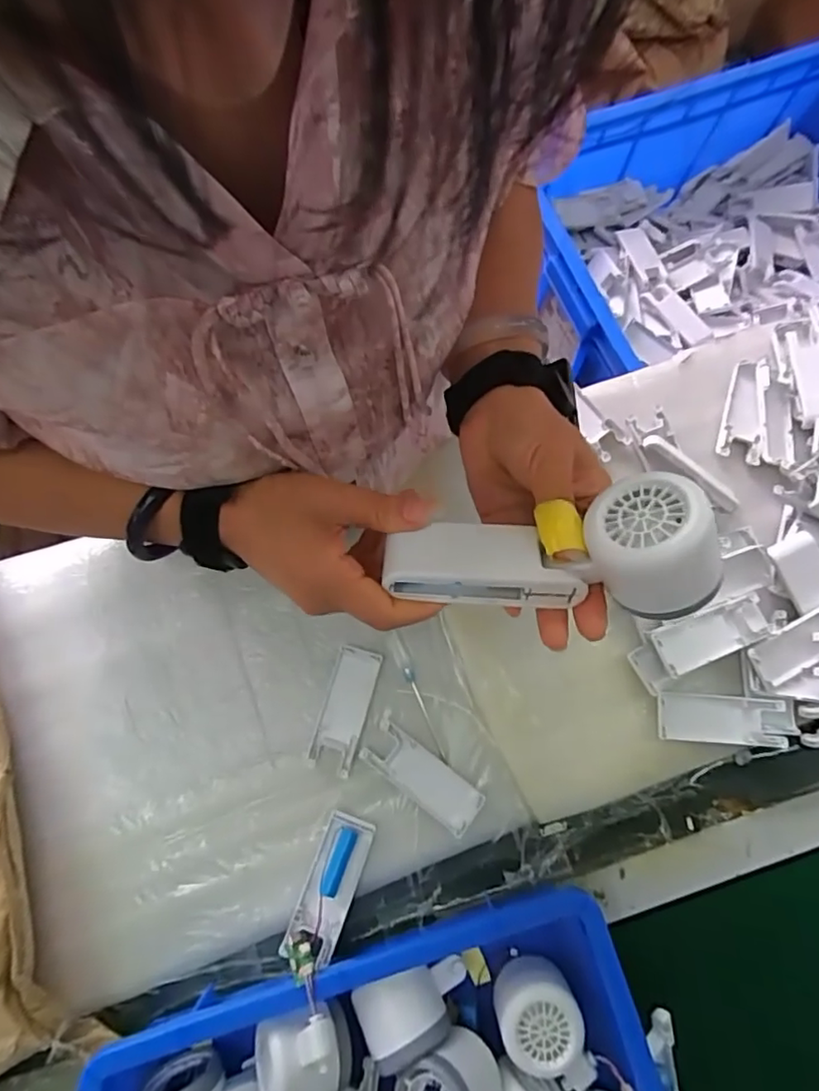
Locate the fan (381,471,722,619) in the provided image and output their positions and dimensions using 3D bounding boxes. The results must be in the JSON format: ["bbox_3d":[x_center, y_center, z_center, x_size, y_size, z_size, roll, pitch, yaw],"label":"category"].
[{"bbox_3d":[0.068,0.002,0.291,0.156,0.040,0.065,-5,76,14],"label":"fan"}]

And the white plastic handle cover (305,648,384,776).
[{"bbox_3d":[-0.056,0.141,0.495,0.040,0.005,0.103,16,77,4],"label":"white plastic handle cover"}]

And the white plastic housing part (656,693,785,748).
[{"bbox_3d":[0.261,0.148,0.485,0.105,0.020,0.039,4,76,1],"label":"white plastic housing part"}]

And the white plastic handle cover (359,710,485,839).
[{"bbox_3d":[0.010,0.195,0.483,0.106,0.010,0.040,37,79,8],"label":"white plastic handle cover"}]

